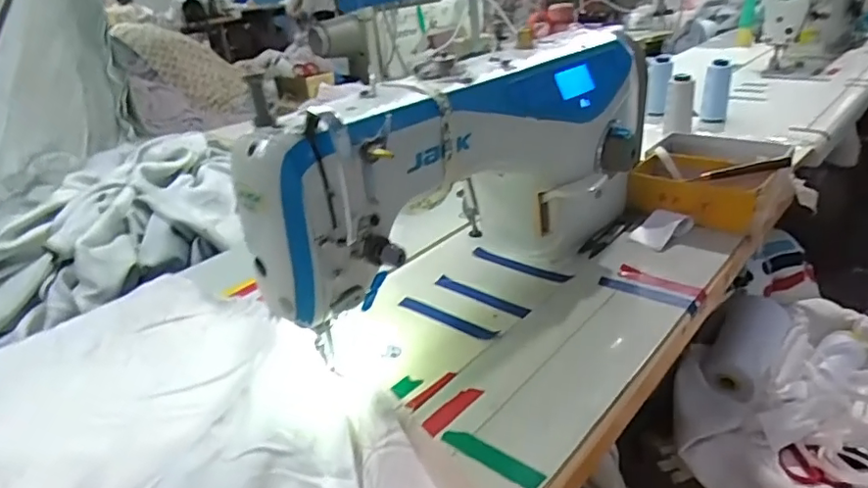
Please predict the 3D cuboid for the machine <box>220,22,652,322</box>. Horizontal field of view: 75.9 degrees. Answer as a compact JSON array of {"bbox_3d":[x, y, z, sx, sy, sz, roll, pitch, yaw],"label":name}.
[{"bbox_3d":[0.036,-0.052,0.535,0.136,0.222,0.420,19,36,40],"label":"machine"}]

